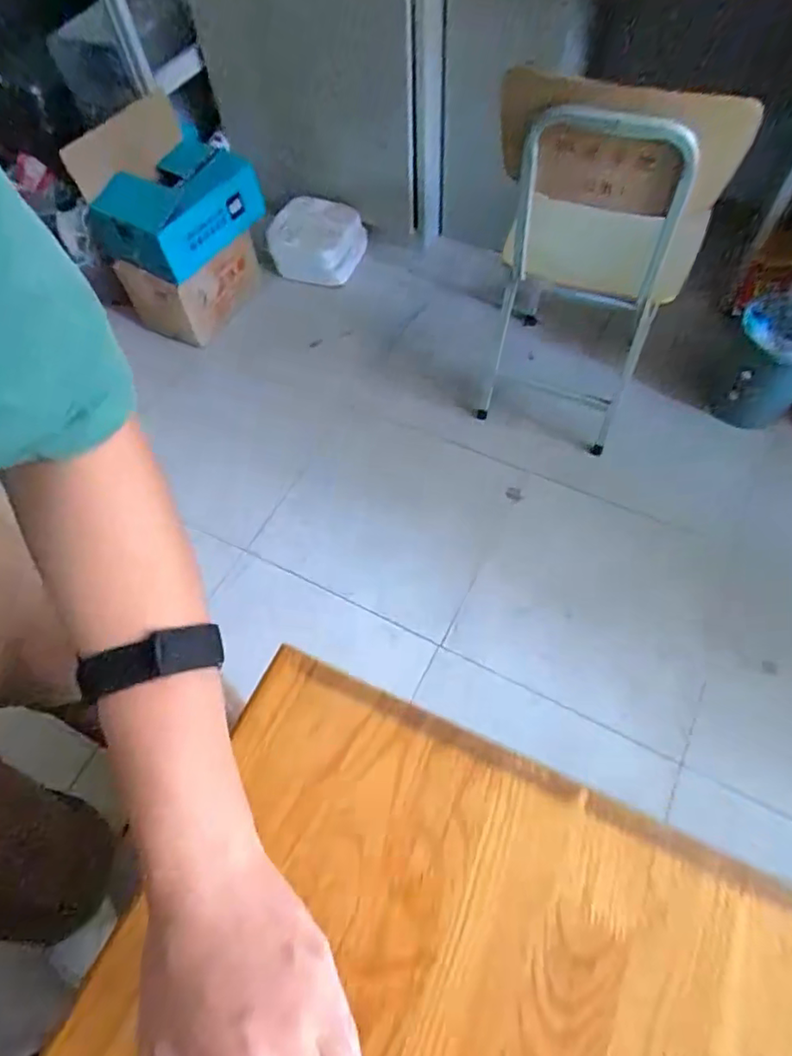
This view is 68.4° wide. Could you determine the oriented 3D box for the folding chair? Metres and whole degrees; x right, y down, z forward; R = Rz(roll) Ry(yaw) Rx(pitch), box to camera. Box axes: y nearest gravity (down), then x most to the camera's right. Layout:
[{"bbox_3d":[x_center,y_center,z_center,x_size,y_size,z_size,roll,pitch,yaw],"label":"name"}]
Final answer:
[{"bbox_3d":[0.422,-0.578,1.300,0.412,0.828,0.410,13,62,11],"label":"folding chair"}]

